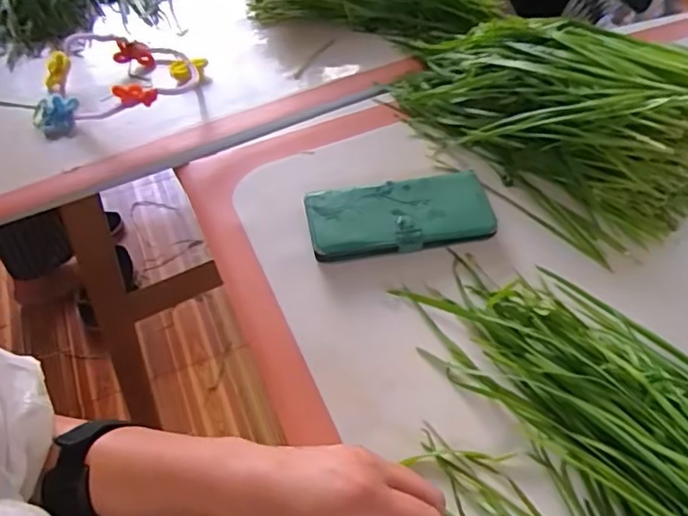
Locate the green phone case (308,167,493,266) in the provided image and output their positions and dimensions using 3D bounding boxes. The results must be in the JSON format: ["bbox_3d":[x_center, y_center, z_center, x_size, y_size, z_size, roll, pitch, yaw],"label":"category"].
[{"bbox_3d":[0.048,-0.039,0.525,0.158,0.019,0.076,-9,51,-7],"label":"green phone case"}]

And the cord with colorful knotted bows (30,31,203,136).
[{"bbox_3d":[-0.250,-0.203,0.651,0.180,0.048,0.153,-1,50,0],"label":"cord with colorful knotted bows"}]

